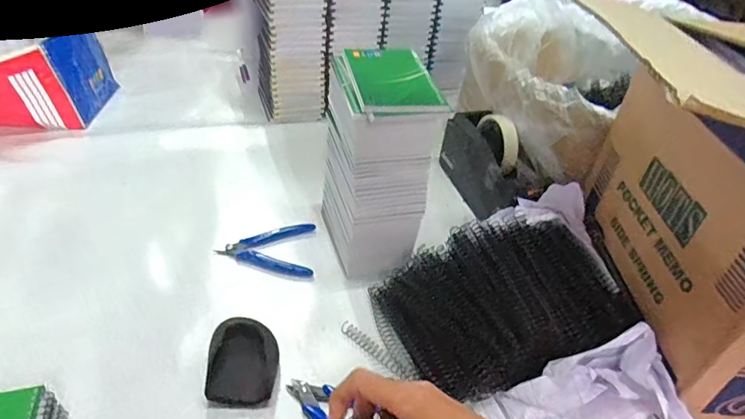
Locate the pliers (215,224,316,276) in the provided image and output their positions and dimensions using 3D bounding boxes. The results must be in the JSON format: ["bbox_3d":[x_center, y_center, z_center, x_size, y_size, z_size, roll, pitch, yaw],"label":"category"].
[{"bbox_3d":[-0.125,0.042,0.611,0.113,0.010,0.087,9,40,2],"label":"pliers"}]

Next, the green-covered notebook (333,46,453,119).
[{"bbox_3d":[0.015,-0.134,0.495,0.090,0.020,0.129,-4,41,-13],"label":"green-covered notebook"}]

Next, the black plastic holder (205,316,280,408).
[{"bbox_3d":[-0.126,0.150,0.478,0.063,0.027,0.087,-2,40,-10],"label":"black plastic holder"}]

